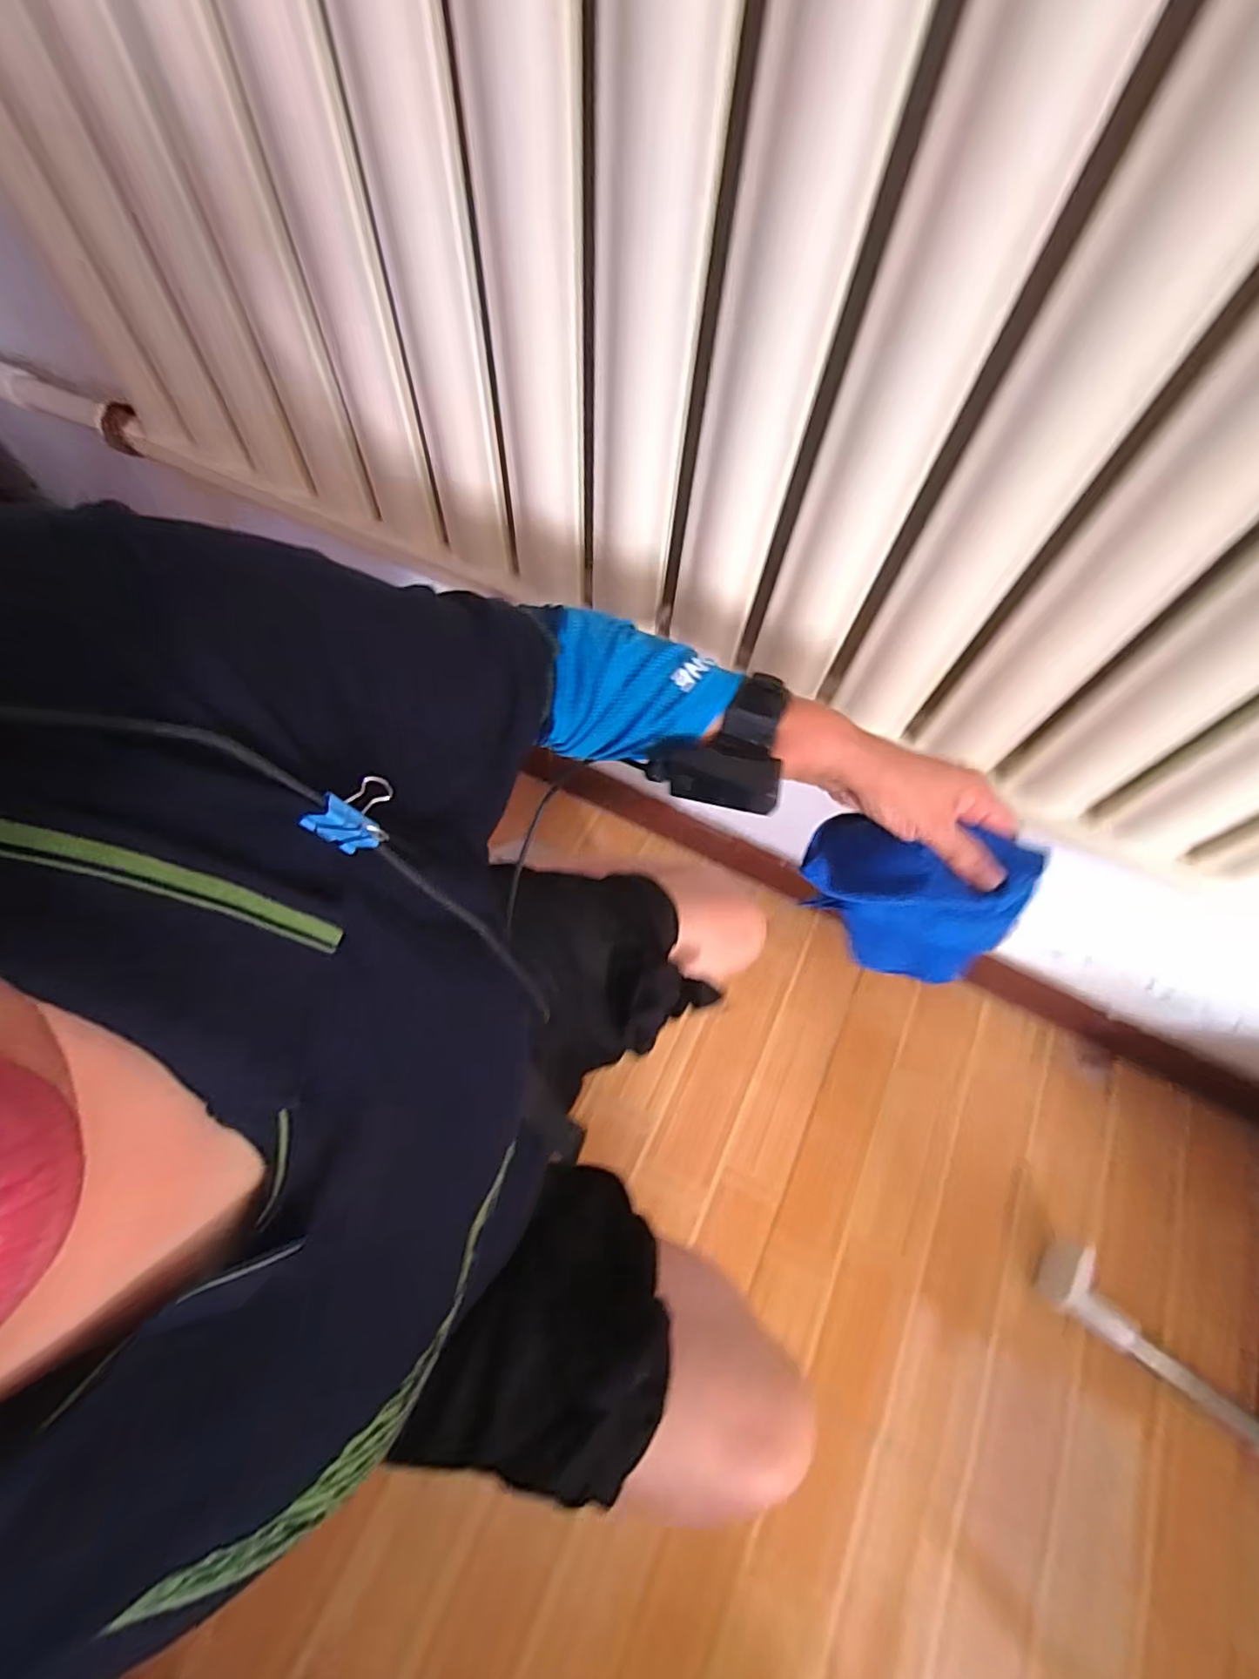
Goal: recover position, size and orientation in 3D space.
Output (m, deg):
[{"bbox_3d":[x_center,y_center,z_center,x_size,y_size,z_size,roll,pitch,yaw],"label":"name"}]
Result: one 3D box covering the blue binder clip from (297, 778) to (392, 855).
[{"bbox_3d":[-0.103,-0.008,0.230,0.032,0.027,0.012,-37,72,-18],"label":"blue binder clip"}]

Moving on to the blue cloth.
[{"bbox_3d":[0.193,0.036,0.425,0.136,0.113,0.073,32,67,12],"label":"blue cloth"}]

